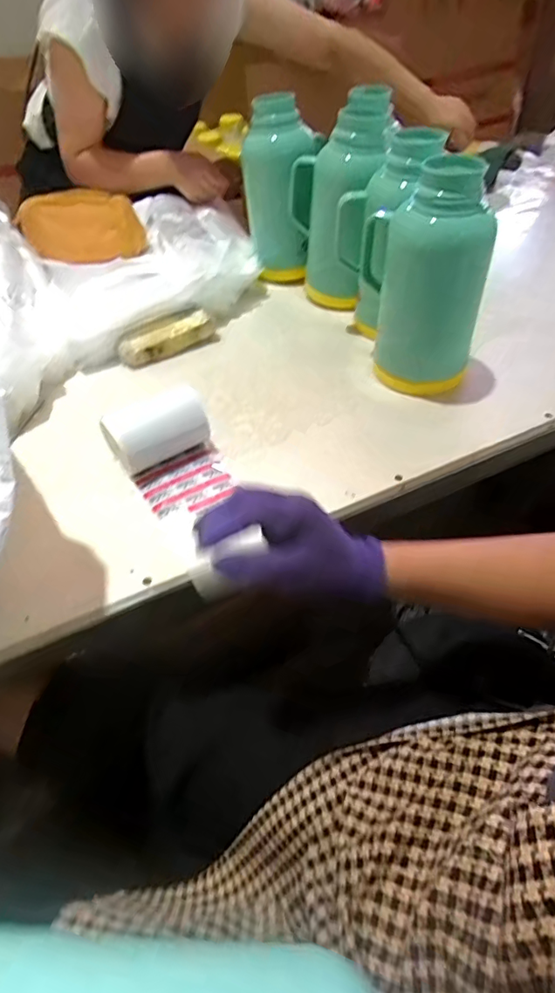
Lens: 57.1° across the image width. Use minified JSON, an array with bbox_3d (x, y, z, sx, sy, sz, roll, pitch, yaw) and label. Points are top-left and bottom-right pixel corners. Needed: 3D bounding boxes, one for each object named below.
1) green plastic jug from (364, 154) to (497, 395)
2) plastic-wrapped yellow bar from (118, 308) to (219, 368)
[{"bbox_3d":[0.184,-0.275,0.658,0.156,0.266,0.109,13,51,14],"label":"green plastic jug"},{"bbox_3d":[-0.171,-0.250,0.806,0.157,0.035,0.071,-20,51,-14],"label":"plastic-wrapped yellow bar"}]

